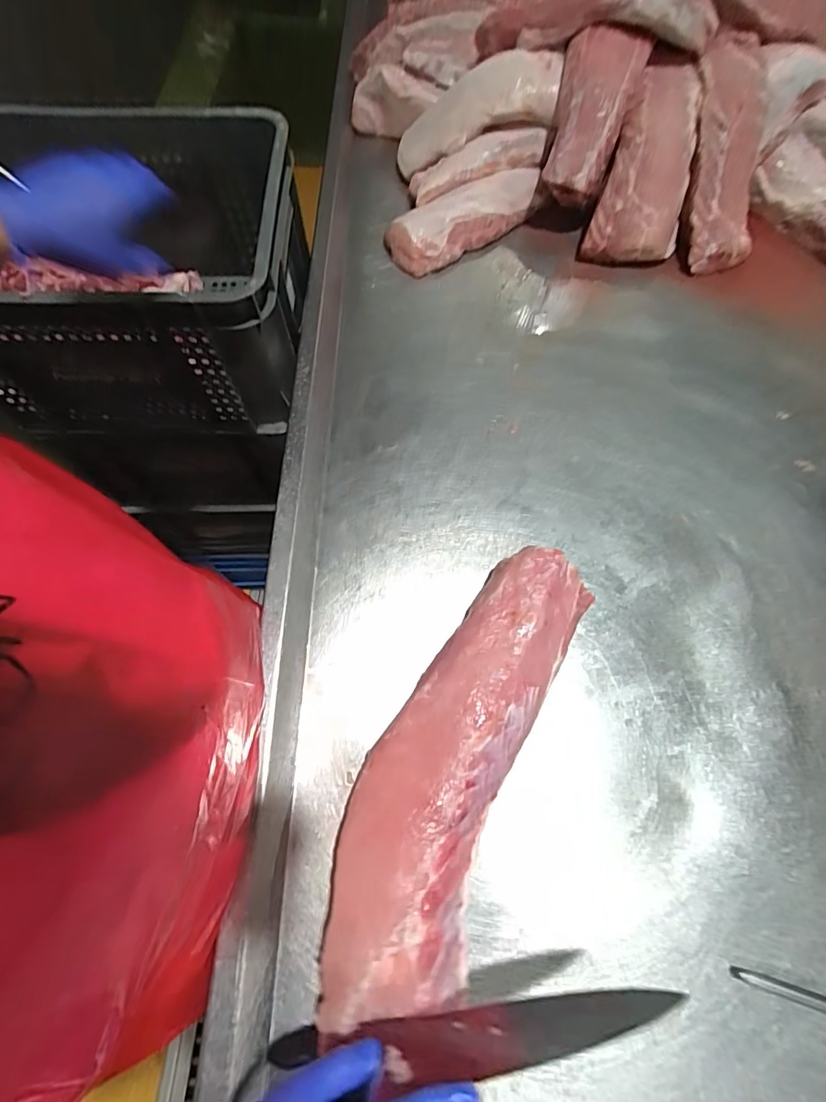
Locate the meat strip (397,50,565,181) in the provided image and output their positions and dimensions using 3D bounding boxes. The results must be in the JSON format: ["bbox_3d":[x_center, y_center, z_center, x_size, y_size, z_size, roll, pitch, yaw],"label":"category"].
[{"bbox_3d":[0.105,-0.755,0.822,0.293,0.075,0.110,-15,63,17],"label":"meat strip"}]

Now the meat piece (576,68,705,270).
[{"bbox_3d":[0.401,-0.648,0.782,0.146,0.077,0.341,18,88,6],"label":"meat piece"}]

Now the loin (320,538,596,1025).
[{"bbox_3d":[0.044,0.186,0.459,0.133,0.058,0.433,23,69,10],"label":"loin"}]

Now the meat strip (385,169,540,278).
[{"bbox_3d":[0.092,-0.565,0.815,0.299,0.055,0.107,-38,72,-16],"label":"meat strip"}]

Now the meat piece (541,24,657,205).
[{"bbox_3d":[0.289,-0.709,0.772,0.124,0.085,0.250,15,89,5],"label":"meat piece"}]

